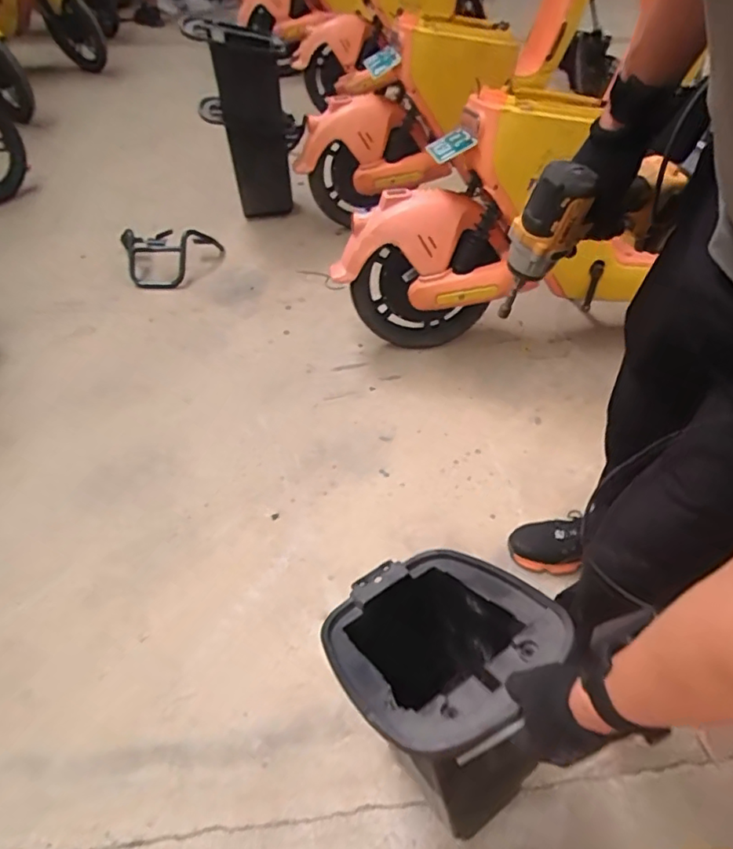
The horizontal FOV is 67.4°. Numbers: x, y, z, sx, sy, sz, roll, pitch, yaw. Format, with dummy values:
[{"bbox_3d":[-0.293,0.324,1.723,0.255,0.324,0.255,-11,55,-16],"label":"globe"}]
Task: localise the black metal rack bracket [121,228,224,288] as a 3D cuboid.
[{"bbox_3d":[-0.601,-0.537,1.728,0.295,0.130,0.193,-14,50,-14],"label":"black metal rack bracket"}]

